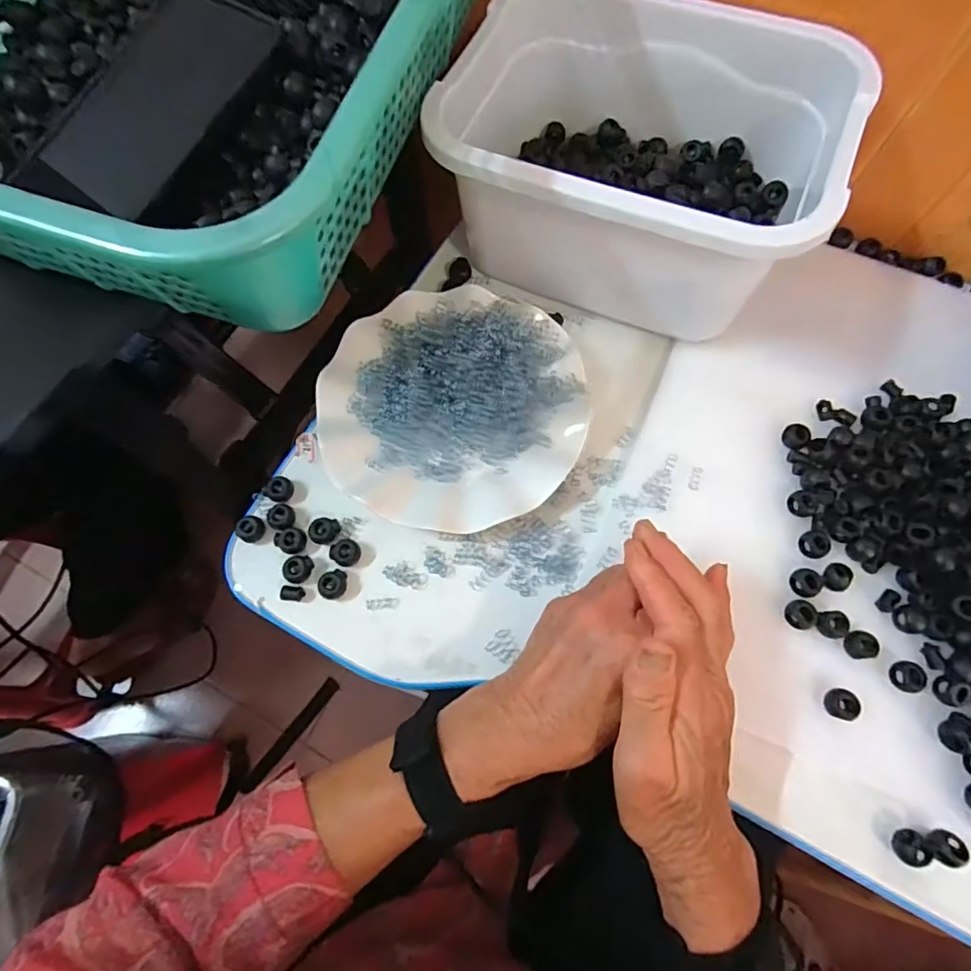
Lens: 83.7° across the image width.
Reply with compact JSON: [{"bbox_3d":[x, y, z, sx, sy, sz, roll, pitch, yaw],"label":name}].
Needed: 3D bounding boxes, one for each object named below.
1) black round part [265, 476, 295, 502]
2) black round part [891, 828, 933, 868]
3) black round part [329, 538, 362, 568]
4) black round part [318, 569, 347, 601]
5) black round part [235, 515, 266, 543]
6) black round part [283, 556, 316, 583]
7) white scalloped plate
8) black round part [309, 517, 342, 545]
[{"bbox_3d":[-0.139,0.003,0.369,0.014,0.013,0.017,28,78,8],"label":"black round part"},{"bbox_3d":[0.234,0.200,0.301,0.016,0.015,0.018,33,79,9],"label":"black round part"},{"bbox_3d":[-0.091,0.044,0.356,0.017,0.012,0.017,0,76,1],"label":"black round part"},{"bbox_3d":[-0.098,0.064,0.350,0.015,0.011,0.019,15,77,5],"label":"black round part"},{"bbox_3d":[-0.156,0.029,0.360,0.015,0.009,0.017,18,77,6],"label":"black round part"},{"bbox_3d":[-0.122,0.054,0.352,0.015,0.011,0.018,24,78,7],"label":"black round part"},{"bbox_3d":[-0.023,-0.059,0.376,0.178,0.022,0.174,-2,76,1],"label":"white scalloped plate"},{"bbox_3d":[-0.107,0.031,0.363,0.019,0.010,0.017,10,76,4],"label":"black round part"}]

